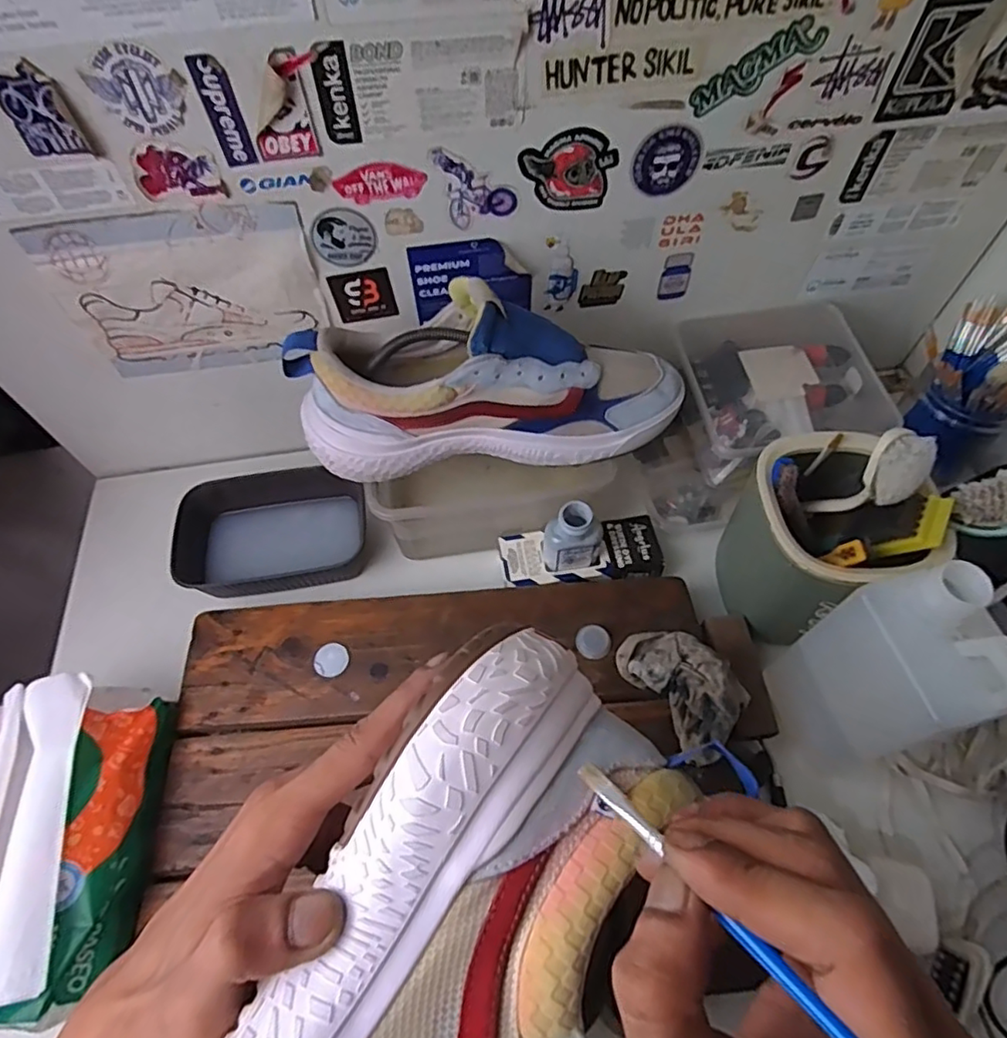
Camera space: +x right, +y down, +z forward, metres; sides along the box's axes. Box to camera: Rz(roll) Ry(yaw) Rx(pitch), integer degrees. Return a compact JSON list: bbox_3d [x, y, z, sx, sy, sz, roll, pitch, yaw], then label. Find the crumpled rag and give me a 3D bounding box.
[{"bbox_3d":[0.137,0.120,0.453,0.063,0.040,0.099,-30,63,-16],"label":"crumpled rag"}]

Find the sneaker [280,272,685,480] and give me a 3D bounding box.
[{"bbox_3d":[-0.008,-0.111,0.462,0.294,0.116,0.092,-6,59,-3],"label":"sneaker"}]

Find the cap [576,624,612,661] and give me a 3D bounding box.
[{"bbox_3d":[0.072,0.099,0.489,0.026,0.007,0.026,0,59,0],"label":"cap"}]

